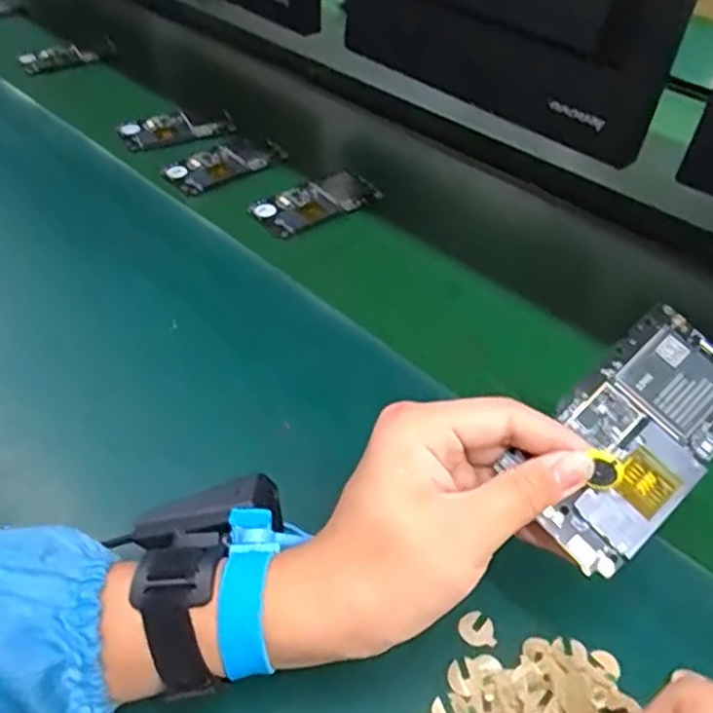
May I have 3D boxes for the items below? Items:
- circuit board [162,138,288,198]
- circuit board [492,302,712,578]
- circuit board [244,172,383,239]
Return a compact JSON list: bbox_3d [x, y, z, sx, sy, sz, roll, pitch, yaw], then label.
[{"bbox_3d":[-0.138,-0.201,0.708,0.118,0.007,0.064,-27,48,-30],"label":"circuit board"},{"bbox_3d":[0.129,0.034,0.314,0.123,0.008,0.067,-40,73,-15],"label":"circuit board"},{"bbox_3d":[-0.039,-0.151,0.656,0.114,0.004,0.069,-29,49,-31],"label":"circuit board"}]

